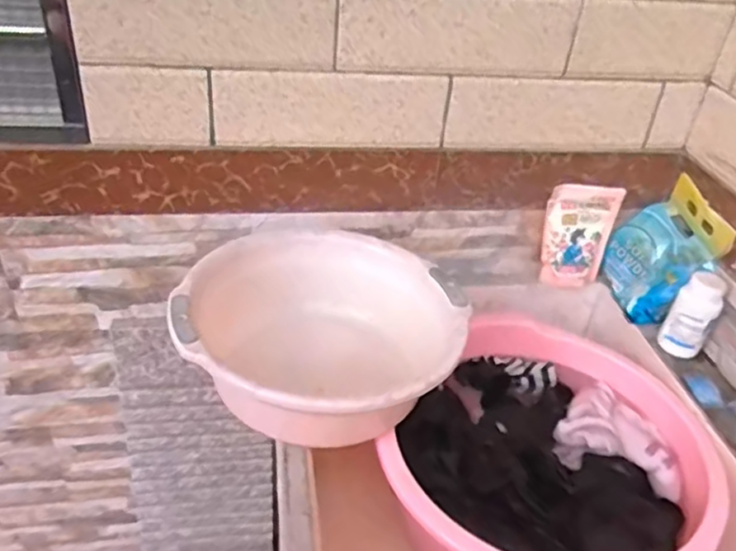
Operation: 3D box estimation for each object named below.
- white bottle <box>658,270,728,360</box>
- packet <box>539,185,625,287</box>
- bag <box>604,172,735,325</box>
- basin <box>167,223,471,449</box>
[{"bbox_3d":[0.443,0.055,0.896,0.055,0.118,0.053,24,39,25],"label":"white bottle"},{"bbox_3d":[0.320,-0.060,1.014,0.106,0.163,0.016,5,24,-10],"label":"packet"},{"bbox_3d":[0.433,-0.032,0.968,0.088,0.174,0.151,-3,36,-11],"label":"bag"},{"bbox_3d":[-0.054,0.063,0.809,0.333,0.117,0.346,3,35,-2],"label":"basin"}]

